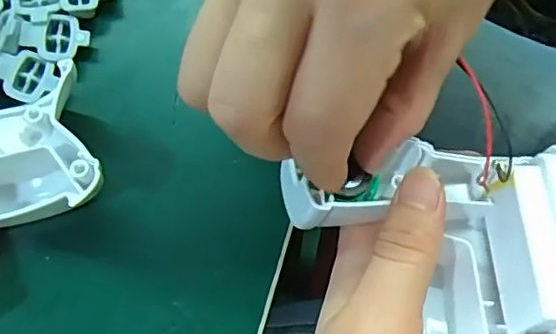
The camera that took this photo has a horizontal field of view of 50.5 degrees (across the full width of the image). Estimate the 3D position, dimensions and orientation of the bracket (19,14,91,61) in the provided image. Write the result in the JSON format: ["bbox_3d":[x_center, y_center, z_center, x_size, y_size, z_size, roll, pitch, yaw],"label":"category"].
[{"bbox_3d":[-0.095,-0.055,0.250,0.027,0.006,0.020,2,75,0],"label":"bracket"}]

